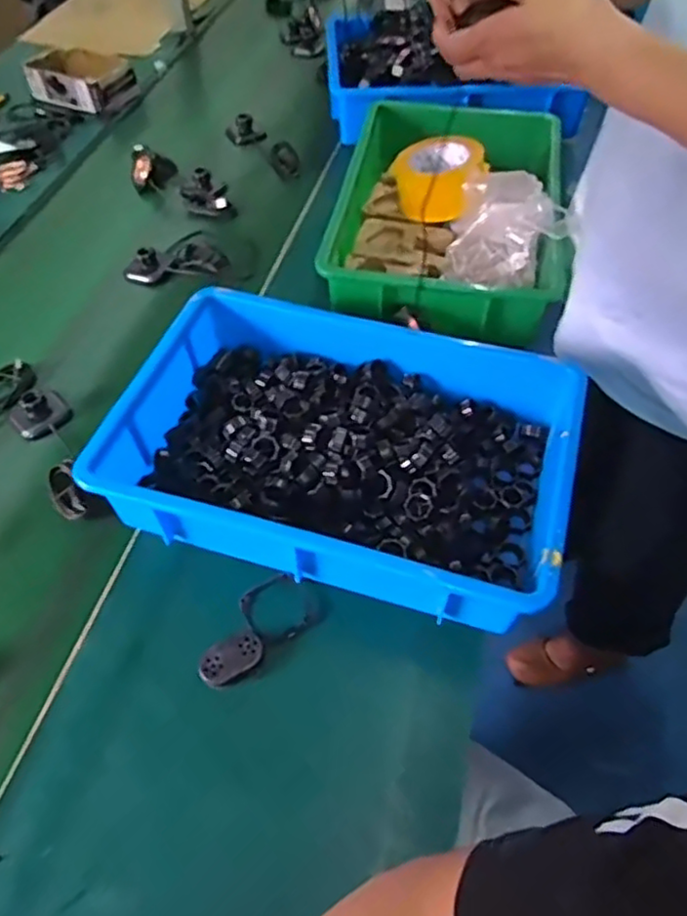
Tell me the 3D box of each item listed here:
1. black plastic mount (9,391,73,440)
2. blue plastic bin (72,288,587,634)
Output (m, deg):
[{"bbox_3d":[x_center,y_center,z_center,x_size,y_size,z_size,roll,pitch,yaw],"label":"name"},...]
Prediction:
[{"bbox_3d":[-0.342,-0.055,0.734,0.060,0.031,0.054,-34,59,-20],"label":"black plastic mount"},{"bbox_3d":[0.002,-0.016,0.639,0.407,0.091,0.269,12,55,12],"label":"blue plastic bin"}]

